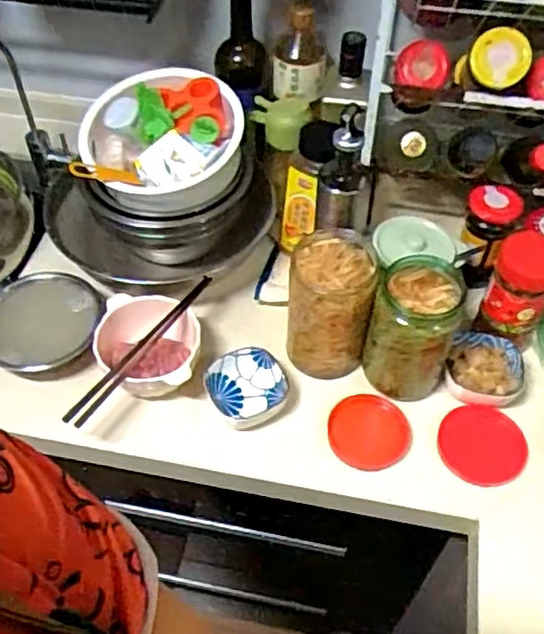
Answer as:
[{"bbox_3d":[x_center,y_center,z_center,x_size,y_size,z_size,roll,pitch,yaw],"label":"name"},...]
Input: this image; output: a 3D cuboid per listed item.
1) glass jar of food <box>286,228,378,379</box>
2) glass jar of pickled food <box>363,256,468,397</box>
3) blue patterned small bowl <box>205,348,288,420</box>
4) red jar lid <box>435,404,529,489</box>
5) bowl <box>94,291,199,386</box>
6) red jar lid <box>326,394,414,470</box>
[{"bbox_3d":[0.068,-0.011,0.778,0.093,0.158,0.099,0,52,0],"label":"glass jar of food"},{"bbox_3d":[0.164,0.018,0.756,0.092,0.161,0.101,0,52,0],"label":"glass jar of pickled food"},{"bbox_3d":[-0.028,0.084,0.780,0.086,0.036,0.081,0,52,0],"label":"blue patterned small bowl"},{"bbox_3d":[0.241,0.145,0.749,0.097,0.009,0.090,0,52,0],"label":"red jar lid"},{"bbox_3d":[-0.149,0.039,0.785,0.121,0.065,0.112,0,52,0],"label":"bowl"},{"bbox_3d":[0.113,0.133,0.760,0.090,0.009,0.091,0,52,0],"label":"red jar lid"}]

